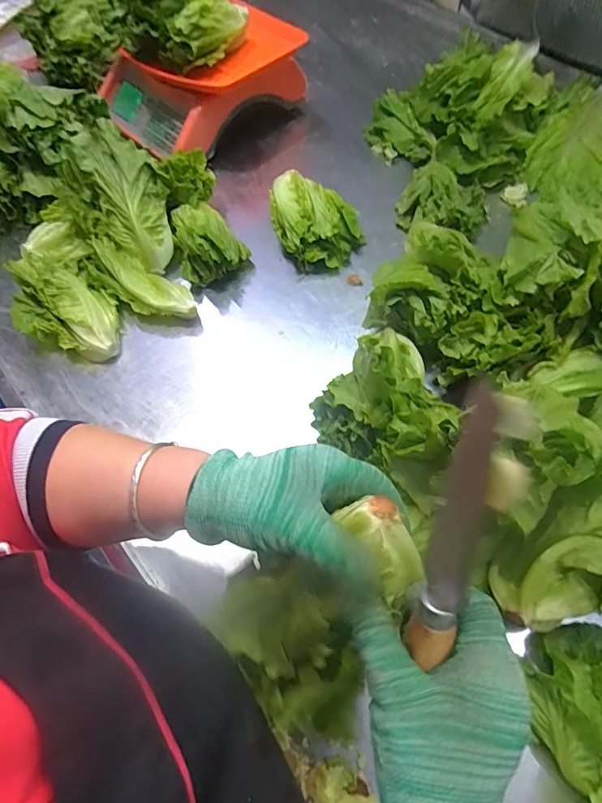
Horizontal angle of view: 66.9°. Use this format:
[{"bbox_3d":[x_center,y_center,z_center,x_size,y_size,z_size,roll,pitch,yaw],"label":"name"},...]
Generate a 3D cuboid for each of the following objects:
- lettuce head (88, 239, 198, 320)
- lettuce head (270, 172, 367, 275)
[{"bbox_3d":[-0.214,-0.153,0.608,0.169,0.061,0.060,26,66,15],"label":"lettuce head"},{"bbox_3d":[0.019,-0.267,0.663,0.121,0.061,0.172,-14,62,-5],"label":"lettuce head"}]

